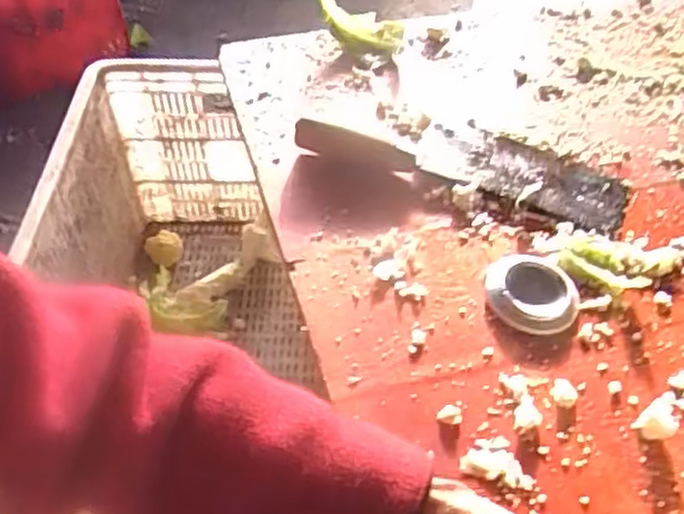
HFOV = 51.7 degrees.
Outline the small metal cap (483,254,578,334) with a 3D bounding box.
[{"bbox_3d":[0.130,0.023,0.482,0.060,0.011,0.064,1,48,-1],"label":"small metal cap"}]

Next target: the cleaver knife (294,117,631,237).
[{"bbox_3d":[0.099,-0.081,0.580,0.262,0.015,0.080,18,50,14],"label":"cleaver knife"}]

